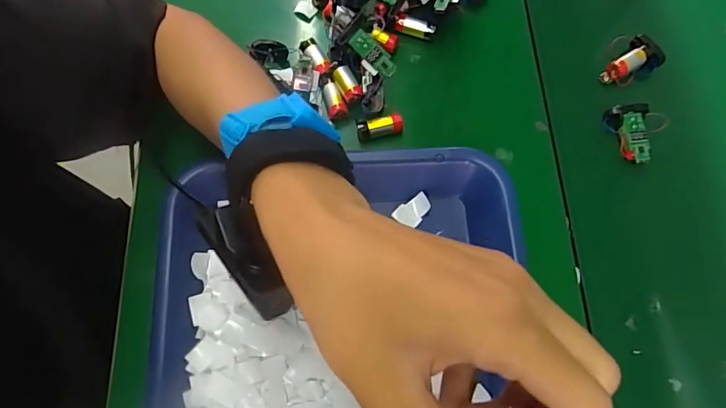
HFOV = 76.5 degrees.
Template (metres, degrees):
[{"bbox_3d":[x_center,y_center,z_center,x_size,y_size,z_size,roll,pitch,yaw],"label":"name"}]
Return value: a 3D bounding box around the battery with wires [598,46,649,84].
[{"bbox_3d":[0.227,-0.120,0.399,0.042,0.013,0.015,-34,74,11],"label":"battery with wires"}]

